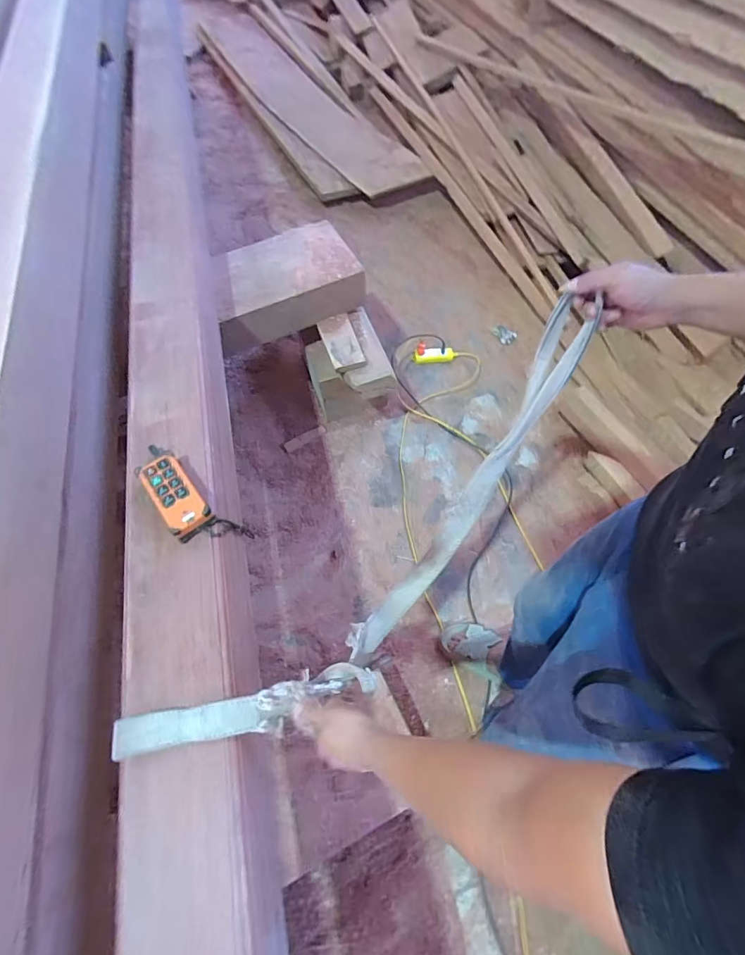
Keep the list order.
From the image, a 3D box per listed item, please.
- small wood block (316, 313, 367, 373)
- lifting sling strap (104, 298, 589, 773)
[{"bbox_3d":[-0.102,-0.446,1.453,0.109,0.034,0.235,-15,63,-8],"label":"small wood block"},{"bbox_3d":[0.027,0.136,0.722,0.194,0.344,0.887,42,83,18],"label":"lifting sling strap"}]

